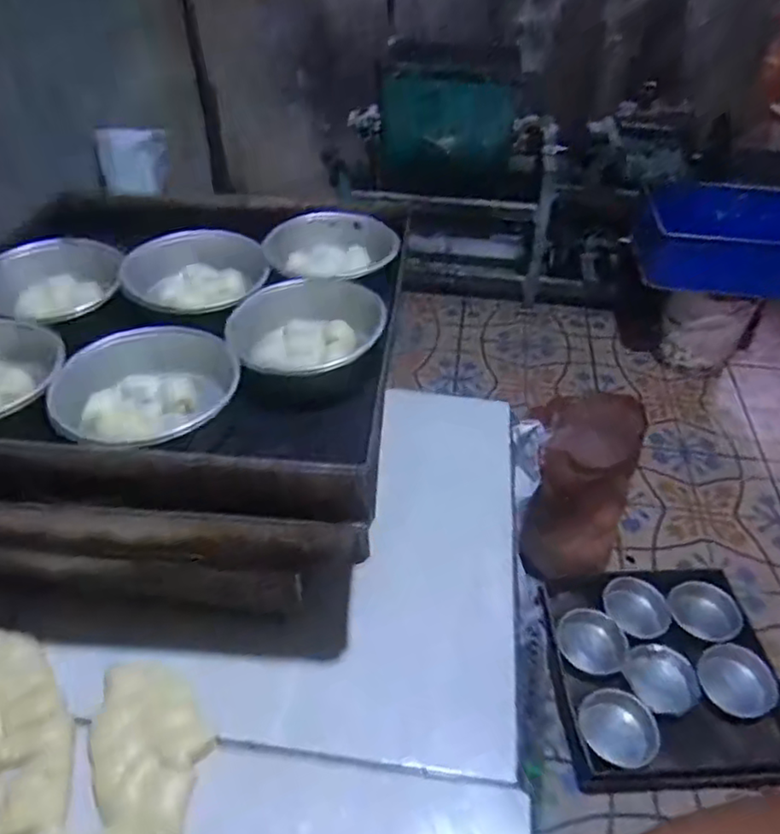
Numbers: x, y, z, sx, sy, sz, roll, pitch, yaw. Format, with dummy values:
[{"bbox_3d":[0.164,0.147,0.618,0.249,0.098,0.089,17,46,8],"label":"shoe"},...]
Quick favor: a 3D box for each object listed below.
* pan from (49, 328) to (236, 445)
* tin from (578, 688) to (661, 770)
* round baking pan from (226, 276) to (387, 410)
[{"bbox_3d":[-0.218,-0.019,0.581,0.152,0.045,0.152,26,48,24],"label":"pan"},{"bbox_3d":[0.498,0.675,1.402,0.168,0.039,0.144,20,46,19],"label":"tin"},{"bbox_3d":[-0.073,-0.072,0.631,0.152,0.050,0.155,1,43,-1],"label":"round baking pan"}]

